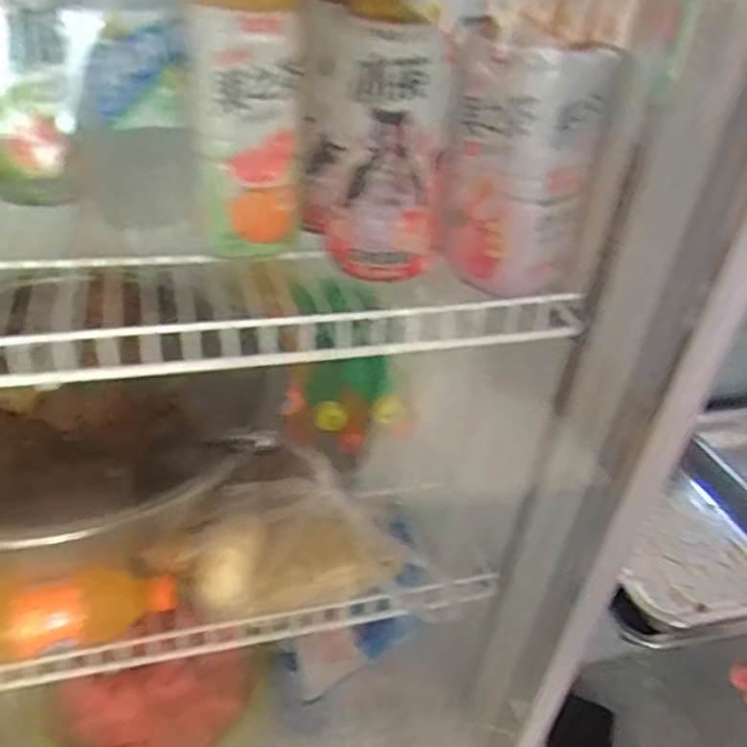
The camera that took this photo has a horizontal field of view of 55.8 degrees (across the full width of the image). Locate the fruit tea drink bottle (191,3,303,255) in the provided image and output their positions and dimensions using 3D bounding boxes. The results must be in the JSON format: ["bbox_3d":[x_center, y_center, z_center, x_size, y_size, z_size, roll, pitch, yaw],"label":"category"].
[{"bbox_3d":[-0.088,-0.171,0.505,0.063,0.157,0.056,11,38,5],"label":"fruit tea drink bottle"}]

